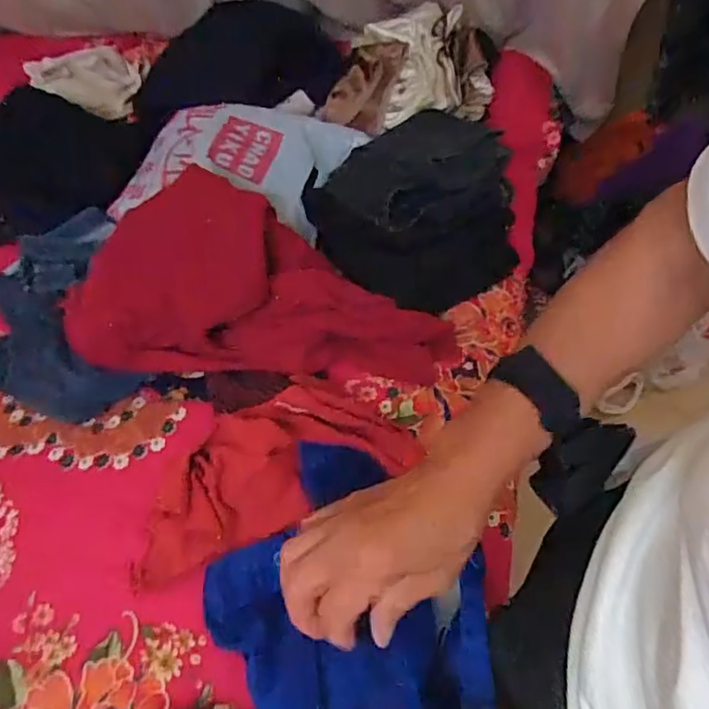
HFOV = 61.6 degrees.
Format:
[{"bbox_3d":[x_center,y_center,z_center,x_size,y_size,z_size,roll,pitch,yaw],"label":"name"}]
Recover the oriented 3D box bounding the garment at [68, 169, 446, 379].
[{"bbox_3d":[-0.138,-0.092,0.811,0.527,0.178,0.228,-1,56,5],"label":"garment"}]

